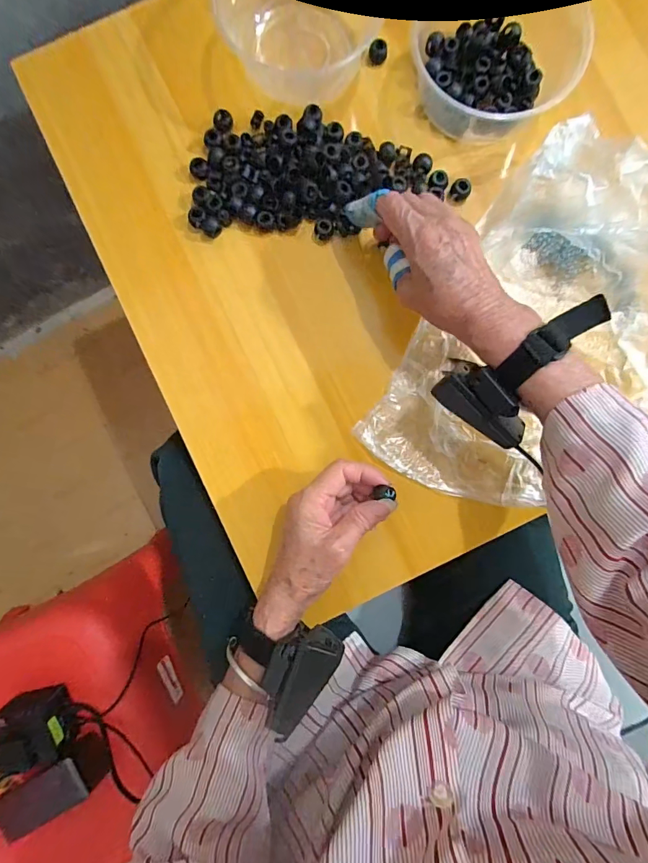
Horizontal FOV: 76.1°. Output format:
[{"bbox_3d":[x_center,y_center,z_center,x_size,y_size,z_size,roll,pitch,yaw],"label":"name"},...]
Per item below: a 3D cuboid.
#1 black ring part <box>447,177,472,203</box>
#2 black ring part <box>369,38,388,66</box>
[{"bbox_3d":[0.124,-0.219,0.377,0.017,0.015,0.017,0,87,1],"label":"black ring part"},{"bbox_3d":[0.051,-0.354,0.385,0.017,0.015,0.015,8,87,1],"label":"black ring part"}]

